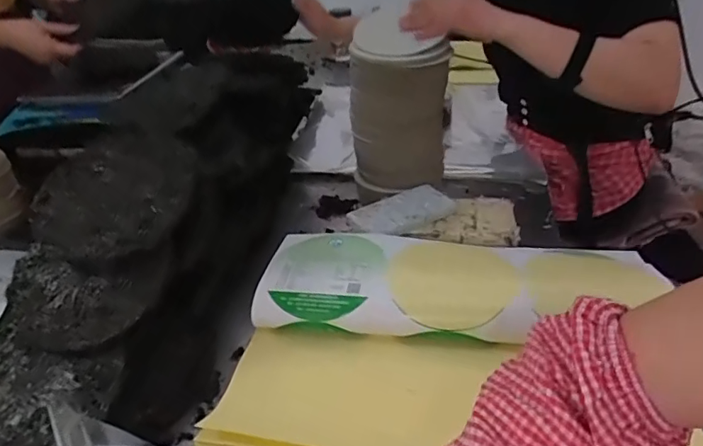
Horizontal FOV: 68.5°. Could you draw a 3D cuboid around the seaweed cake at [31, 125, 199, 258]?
[{"bbox_3d":[-0.292,-0.041,0.639,0.194,0.027,0.192,-4,60,7],"label":"seaweed cake"}]

